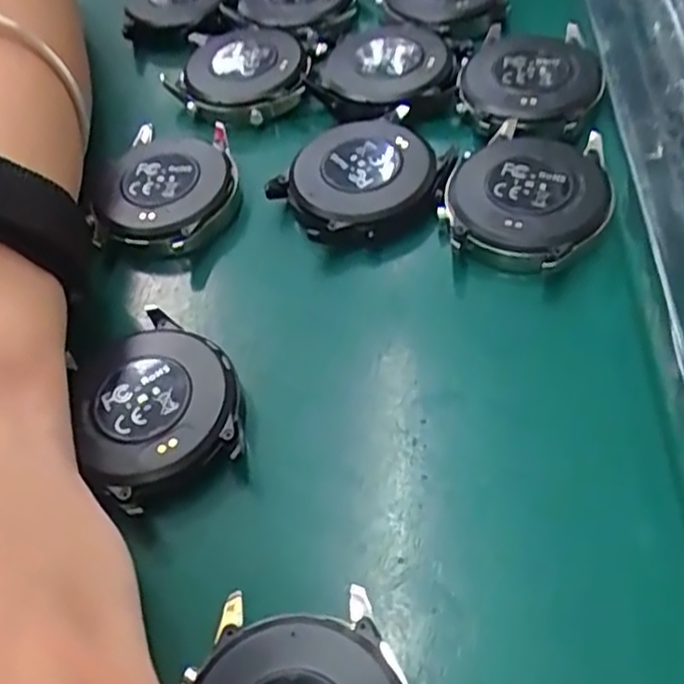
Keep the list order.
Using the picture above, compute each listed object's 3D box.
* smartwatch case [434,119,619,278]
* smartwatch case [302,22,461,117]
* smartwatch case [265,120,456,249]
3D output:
[{"bbox_3d":[0.052,-0.042,0.205,0.044,0.014,0.047,15,58,18],"label":"smartwatch case"},{"bbox_3d":[0.015,-0.099,0.253,0.051,0.008,0.049,28,62,25],"label":"smartwatch case"},{"bbox_3d":[0.007,-0.048,0.218,0.047,0.014,0.048,37,66,29],"label":"smartwatch case"}]

